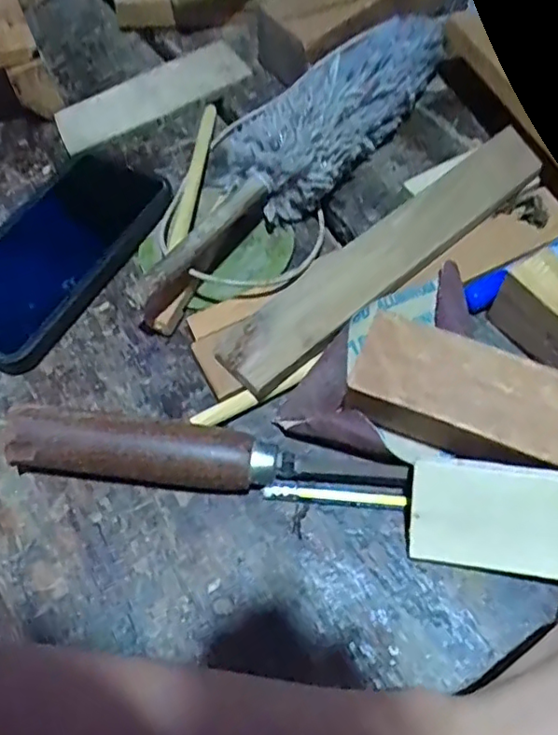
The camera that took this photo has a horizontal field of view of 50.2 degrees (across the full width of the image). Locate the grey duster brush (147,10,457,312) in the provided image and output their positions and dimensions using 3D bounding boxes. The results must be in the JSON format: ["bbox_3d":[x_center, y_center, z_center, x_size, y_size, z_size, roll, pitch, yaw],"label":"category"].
[{"bbox_3d":[0.018,-0.145,0.393,0.062,0.063,0.304,37,66,20],"label":"grey duster brush"}]

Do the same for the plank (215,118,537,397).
[{"bbox_3d":[0.068,-0.071,0.360,0.249,0.013,0.043,-38,65,-18],"label":"plank"}]

